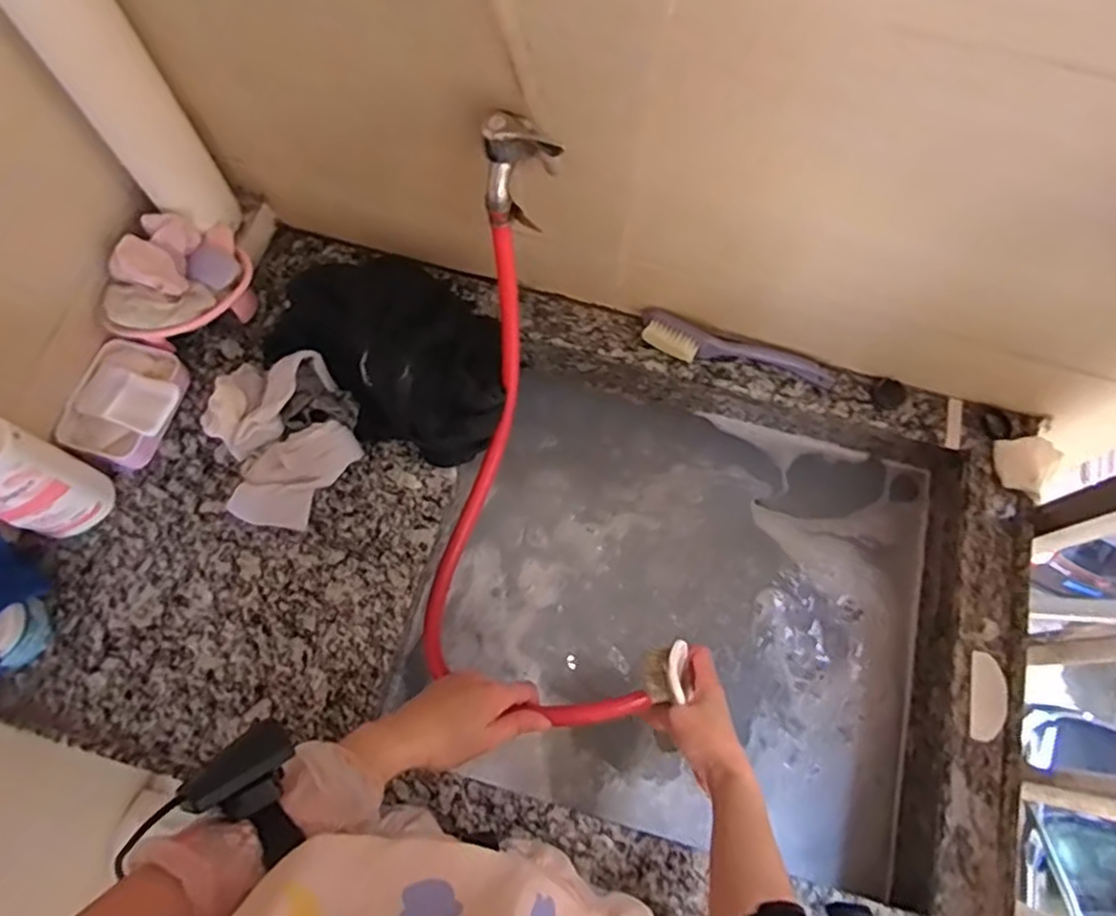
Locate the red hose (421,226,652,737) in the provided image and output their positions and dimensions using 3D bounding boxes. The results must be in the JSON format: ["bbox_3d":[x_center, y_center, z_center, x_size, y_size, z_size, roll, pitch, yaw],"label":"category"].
[{"bbox_3d":[-0.069,0.050,0.675,0.182,0.246,0.430,-16,72,-6],"label":"red hose"}]

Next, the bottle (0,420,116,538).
[{"bbox_3d":[-0.488,0.017,0.629,0.044,0.220,0.077,31,74,9],"label":"bottle"}]

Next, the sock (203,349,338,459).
[{"bbox_3d":[-0.314,-0.066,0.751,0.100,0.059,0.131,37,74,11],"label":"sock"}]

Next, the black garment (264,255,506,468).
[{"bbox_3d":[-0.176,-0.117,0.760,0.258,0.084,0.177,21,72,6],"label":"black garment"}]

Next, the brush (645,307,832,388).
[{"bbox_3d":[0.205,-0.118,0.802,0.224,0.033,0.046,16,72,4],"label":"brush"}]

